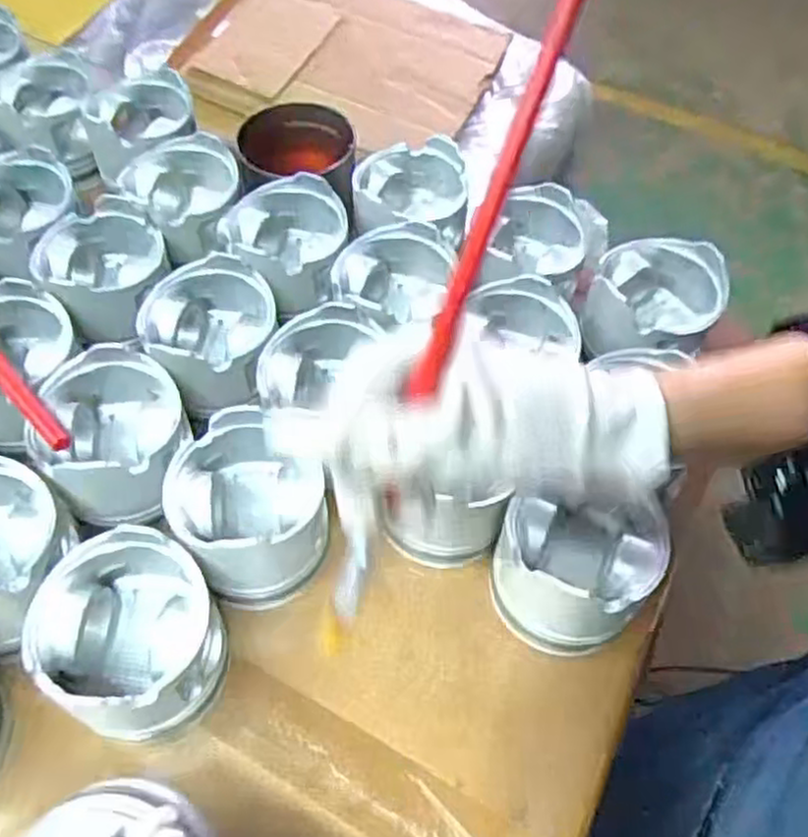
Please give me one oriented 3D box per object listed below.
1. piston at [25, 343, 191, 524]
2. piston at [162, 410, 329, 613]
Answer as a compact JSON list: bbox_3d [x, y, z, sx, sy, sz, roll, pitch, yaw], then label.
[{"bbox_3d":[-0.181,0.012,0.472,0.089,0.060,0.099,-14,58,-11],"label":"piston"},{"bbox_3d":[-0.093,0.056,0.457,0.087,0.090,0.100,-9,57,-8],"label":"piston"}]

